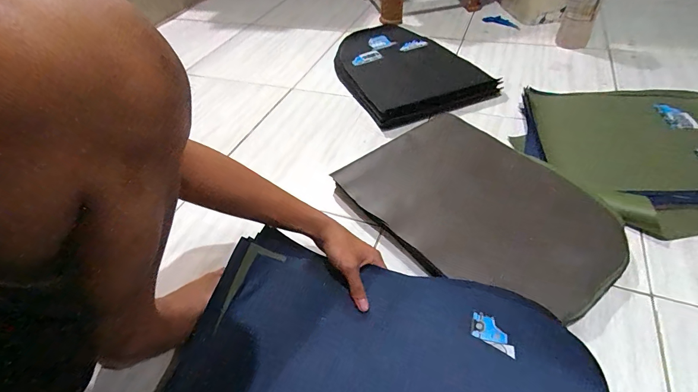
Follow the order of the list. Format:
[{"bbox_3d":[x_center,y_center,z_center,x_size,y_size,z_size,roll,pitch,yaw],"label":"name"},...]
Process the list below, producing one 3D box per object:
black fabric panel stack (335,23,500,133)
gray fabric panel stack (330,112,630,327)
[{"bbox_3d":[0.146,-0.351,0.978,0.326,0.042,0.466,-21,48,-12],"label":"black fabric panel stack"},{"bbox_3d":[0.218,0.010,0.620,0.308,0.041,0.425,-31,50,-22],"label":"gray fabric panel stack"}]

